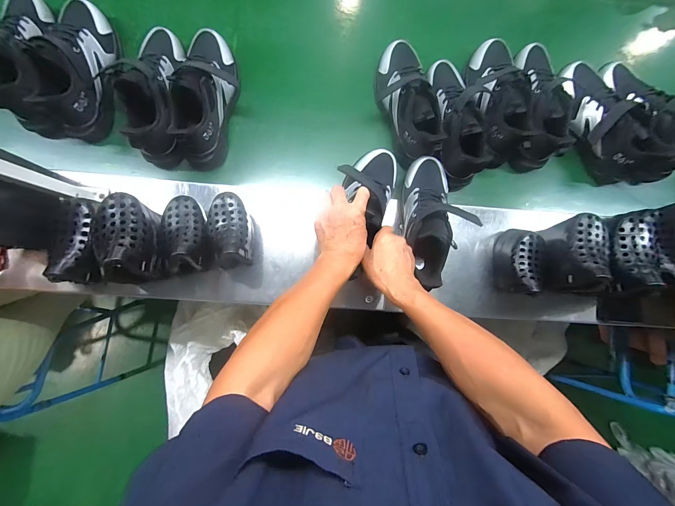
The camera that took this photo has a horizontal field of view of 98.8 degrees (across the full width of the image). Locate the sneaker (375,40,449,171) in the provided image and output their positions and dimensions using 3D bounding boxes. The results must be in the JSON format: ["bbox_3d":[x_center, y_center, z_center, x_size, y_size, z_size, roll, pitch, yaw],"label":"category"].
[{"bbox_3d":[0.150,-0.325,0.602,0.094,0.118,0.268,-18,88,-5],"label":"sneaker"}]

